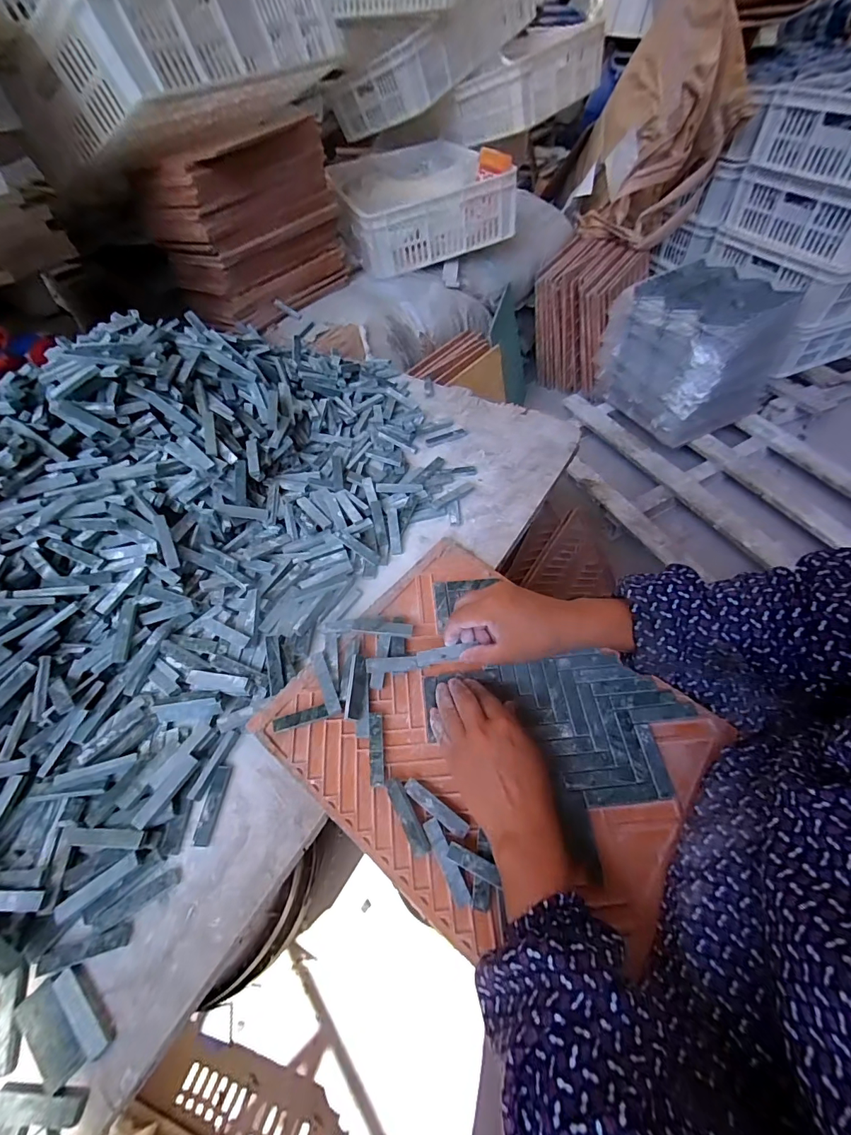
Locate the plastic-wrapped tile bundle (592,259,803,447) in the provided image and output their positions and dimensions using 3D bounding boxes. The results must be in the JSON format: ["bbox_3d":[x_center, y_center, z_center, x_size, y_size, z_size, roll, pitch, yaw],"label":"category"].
[{"bbox_3d":[0.675,-0.555,1.148,0.306,0.302,0.311,-27,55,-14],"label":"plastic-wrapped tile bundle"}]

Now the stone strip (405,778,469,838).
[{"bbox_3d":[0.009,0.210,0.382,0.063,0.010,0.013,29,61,25],"label":"stone strip"}]

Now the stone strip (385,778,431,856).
[{"bbox_3d":[-0.017,0.213,0.376,0.016,0.006,0.063,-24,55,-12],"label":"stone strip"}]

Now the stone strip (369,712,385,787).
[{"bbox_3d":[-0.046,0.169,0.408,0.013,0.004,0.064,2,57,-12],"label":"stone strip"}]

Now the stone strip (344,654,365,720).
[{"bbox_3d":[-0.069,0.117,0.430,0.016,0.011,0.062,-1,53,5],"label":"stone strip"}]

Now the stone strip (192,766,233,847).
[{"bbox_3d":[-0.190,0.211,0.389,0.015,0.005,0.062,0,53,6],"label":"stone strip"}]

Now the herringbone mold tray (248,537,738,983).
[{"bbox_3d":[0.060,0.152,0.412,0.347,0.022,0.285,35,63,19],"label":"herringbone mold tray"}]

